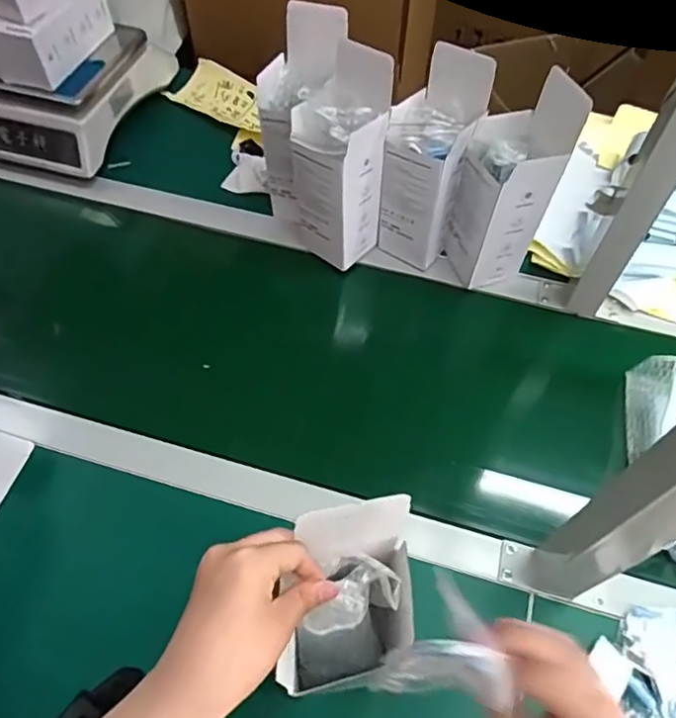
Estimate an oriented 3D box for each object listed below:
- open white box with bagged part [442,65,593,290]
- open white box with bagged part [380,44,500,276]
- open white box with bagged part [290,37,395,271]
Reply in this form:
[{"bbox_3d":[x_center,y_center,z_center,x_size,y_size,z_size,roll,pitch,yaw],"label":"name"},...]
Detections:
[{"bbox_3d":[0.189,-0.189,0.653,0.080,0.231,0.086,-22,60,-15],"label":"open white box with bagged part"},{"bbox_3d":[0.104,-0.221,0.671,0.091,0.232,0.076,22,59,13],"label":"open white box with bagged part"},{"bbox_3d":[-0.006,-0.230,0.669,0.088,0.224,0.108,-38,65,-22],"label":"open white box with bagged part"}]

